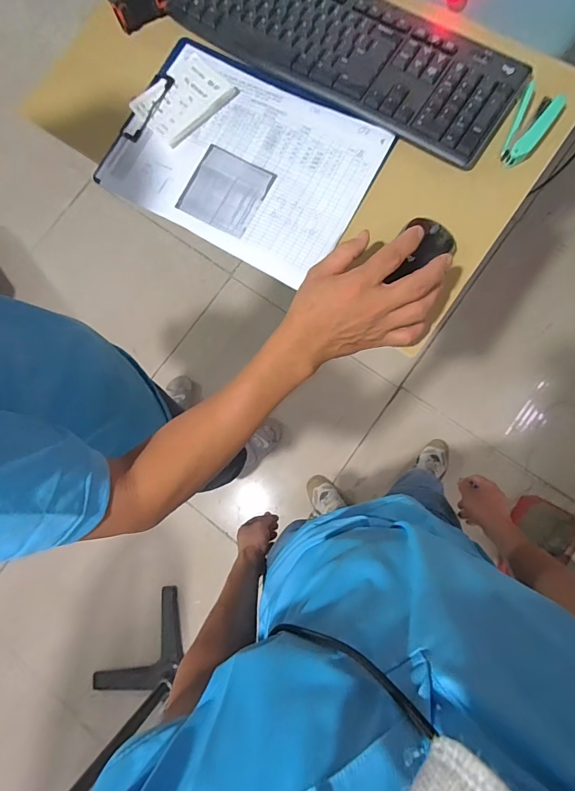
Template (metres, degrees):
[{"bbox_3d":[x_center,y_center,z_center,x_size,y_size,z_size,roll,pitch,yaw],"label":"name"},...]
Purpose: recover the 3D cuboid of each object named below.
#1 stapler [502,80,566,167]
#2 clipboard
[{"bbox_3d":[0.268,-0.295,0.440,0.044,0.015,0.084,28,88,9],"label":"stapler"},{"bbox_3d":[-0.055,-0.282,0.477,0.301,0.017,0.215,30,89,9],"label":"clipboard"}]

